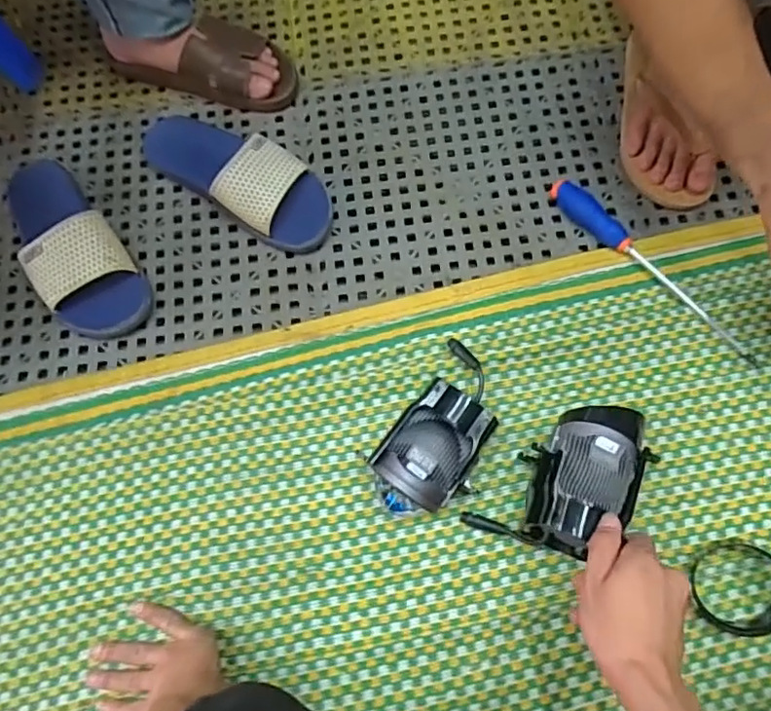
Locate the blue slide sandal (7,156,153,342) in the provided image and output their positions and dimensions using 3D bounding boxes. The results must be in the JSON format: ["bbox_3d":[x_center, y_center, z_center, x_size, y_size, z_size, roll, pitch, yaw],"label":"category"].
[{"bbox_3d":[-0.377,-0.136,0.667,0.103,0.066,0.273,-38,74,-10],"label":"blue slide sandal"}]

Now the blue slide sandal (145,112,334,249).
[{"bbox_3d":[-0.187,-0.235,0.696,0.283,0.074,0.106,34,76,13],"label":"blue slide sandal"}]

